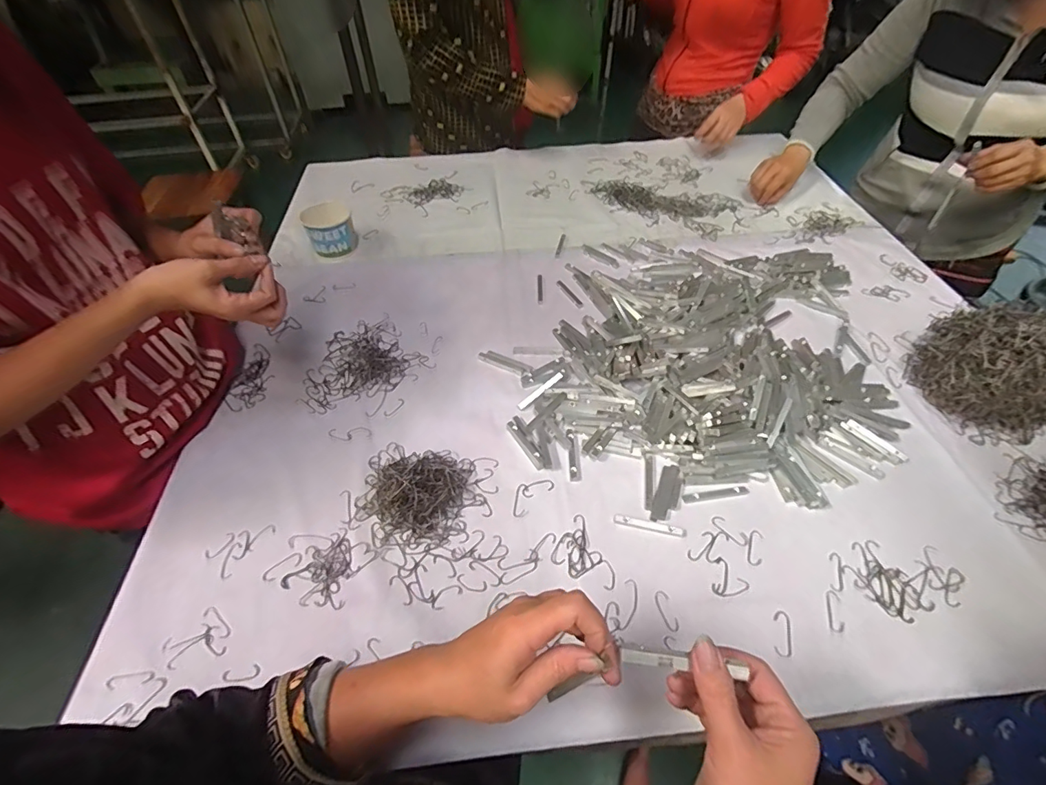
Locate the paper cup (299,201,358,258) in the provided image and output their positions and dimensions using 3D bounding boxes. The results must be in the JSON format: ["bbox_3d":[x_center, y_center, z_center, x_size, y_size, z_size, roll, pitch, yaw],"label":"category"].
[{"bbox_3d":[-0.356,-0.300,0.885,0.085,0.079,0.075,-20,51,-15],"label":"paper cup"}]

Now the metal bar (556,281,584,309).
[{"bbox_3d":[0.079,-0.169,0.811,0.013,0.004,0.079,-23,52,-17],"label":"metal bar"}]

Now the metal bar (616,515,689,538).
[{"bbox_3d":[0.145,0.151,0.543,0.080,0.004,0.011,10,50,11],"label":"metal bar"}]

